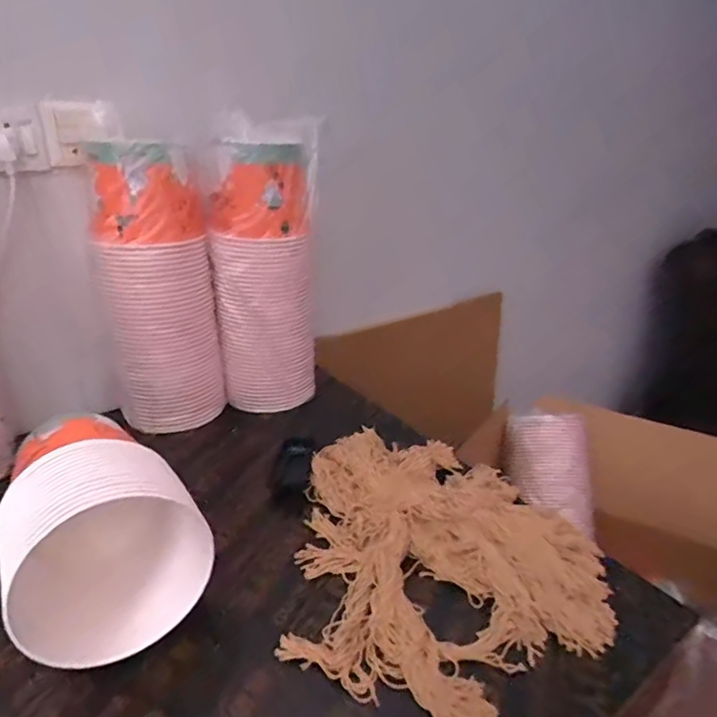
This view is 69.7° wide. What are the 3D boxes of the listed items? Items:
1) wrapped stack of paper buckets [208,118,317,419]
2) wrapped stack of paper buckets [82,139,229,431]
[{"bbox_3d":[-0.147,-0.139,0.859,0.171,0.423,0.135,-2,25,-2],"label":"wrapped stack of paper buckets"},{"bbox_3d":[-0.307,-0.105,0.799,0.162,0.416,0.127,-9,26,-16],"label":"wrapped stack of paper buckets"}]

